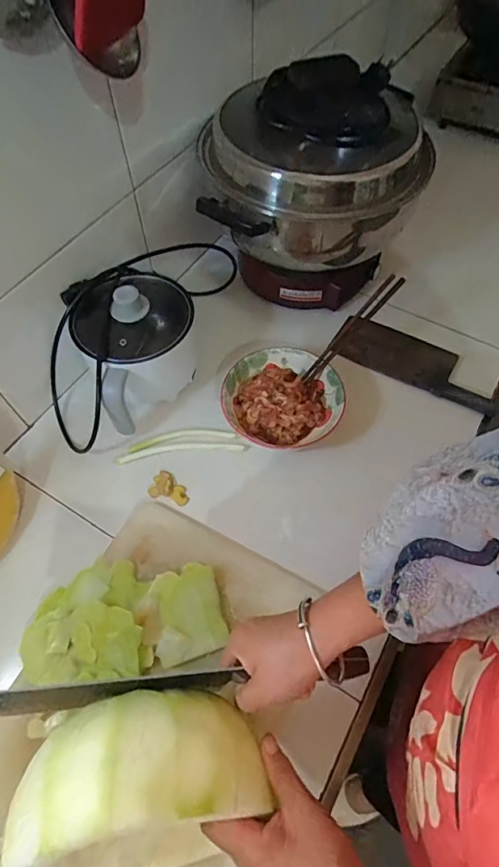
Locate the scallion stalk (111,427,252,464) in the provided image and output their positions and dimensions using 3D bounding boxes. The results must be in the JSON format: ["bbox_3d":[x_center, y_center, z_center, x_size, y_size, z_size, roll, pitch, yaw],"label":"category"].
[{"bbox_3d":[-0.103,0.014,0.679,0.187,0.016,0.045,-5,60,-3],"label":"scallion stalk"}]

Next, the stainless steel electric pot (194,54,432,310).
[{"bbox_3d":[0.093,-0.360,0.712,0.328,0.269,0.270,-3,60,-1],"label":"stainless steel electric pot"}]

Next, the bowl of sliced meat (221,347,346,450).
[{"bbox_3d":[0.048,-0.047,0.674,0.169,0.059,0.158,0,60,0],"label":"bowl of sliced meat"}]

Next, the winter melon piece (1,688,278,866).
[{"bbox_3d":[-0.075,0.238,0.318,0.165,0.089,0.093,-5,60,-3],"label":"winter melon piece"}]

